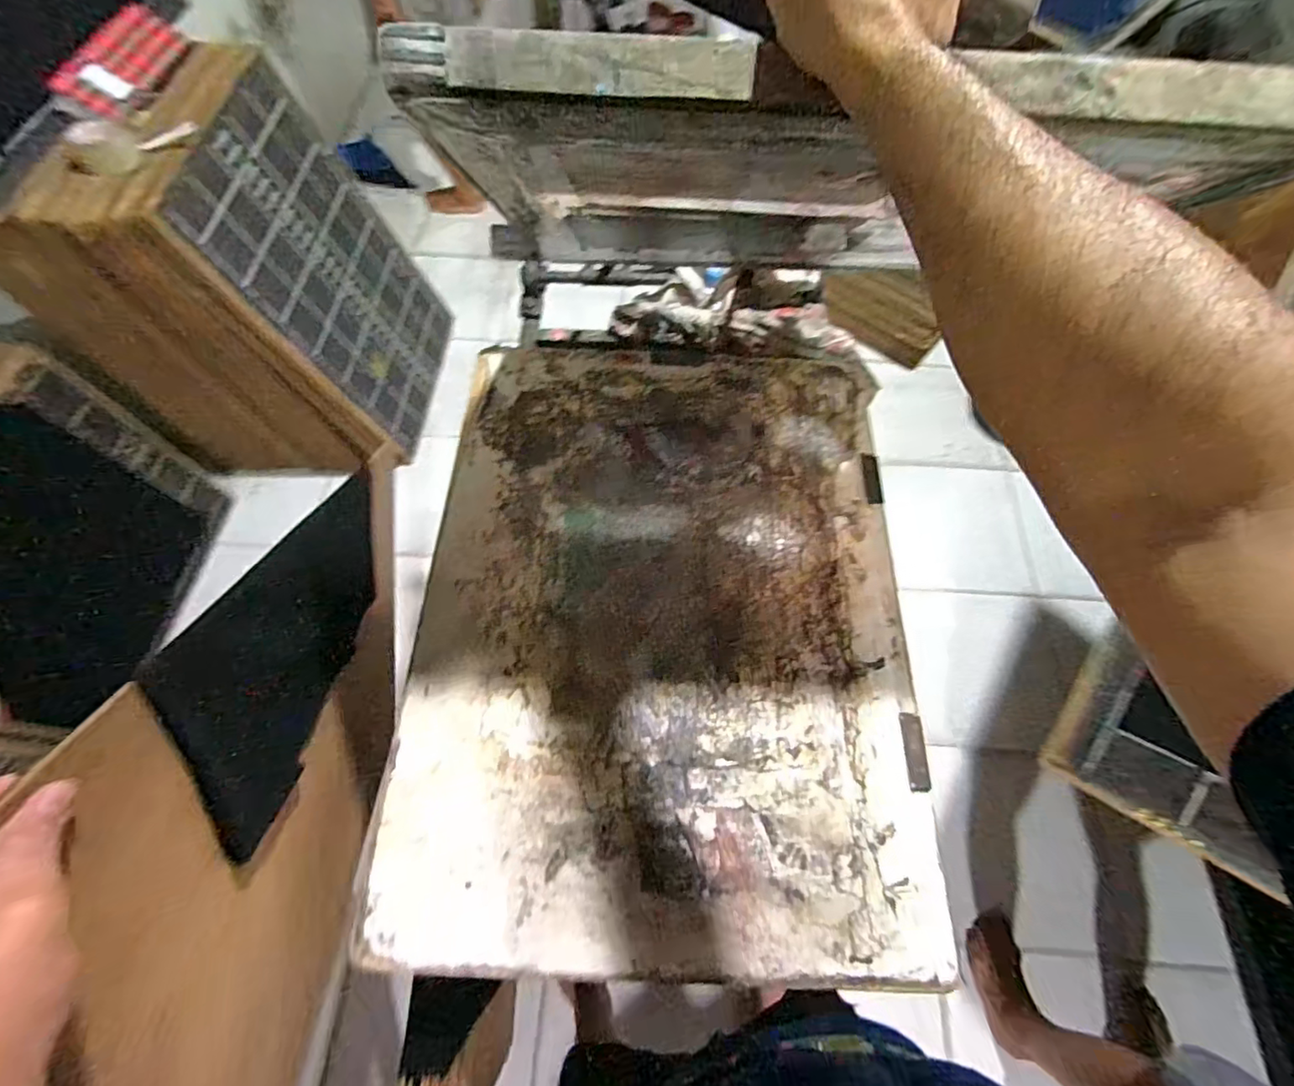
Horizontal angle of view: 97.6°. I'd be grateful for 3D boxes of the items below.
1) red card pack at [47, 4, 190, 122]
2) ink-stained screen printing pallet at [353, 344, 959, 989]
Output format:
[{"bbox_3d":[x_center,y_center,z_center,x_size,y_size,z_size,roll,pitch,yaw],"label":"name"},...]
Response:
[{"bbox_3d":[-1.002,-0.922,1.085,0.021,0.099,0.265,-6,60,45],"label":"red card pack"},{"bbox_3d":[0.025,0.065,0.723,0.586,0.022,0.790,3,66,0],"label":"ink-stained screen printing pallet"}]

